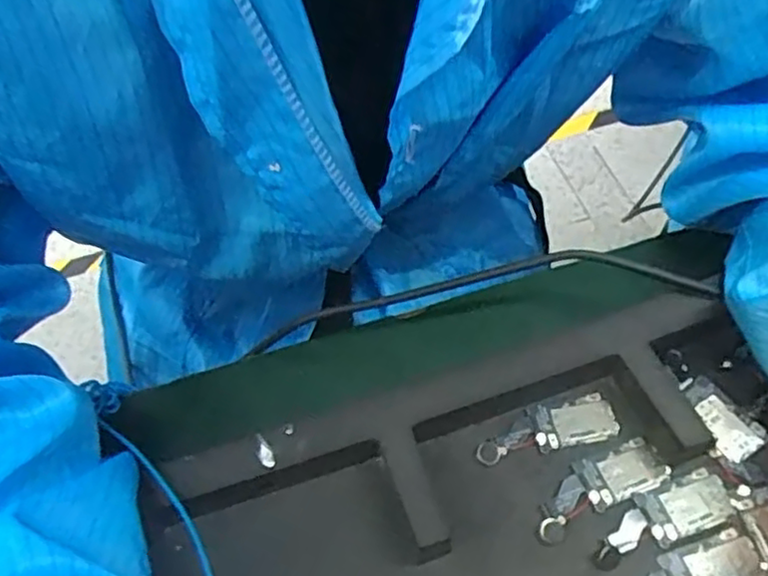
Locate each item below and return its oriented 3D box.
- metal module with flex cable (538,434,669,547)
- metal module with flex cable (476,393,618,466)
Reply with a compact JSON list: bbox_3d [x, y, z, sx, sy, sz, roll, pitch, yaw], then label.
[{"bbox_3d":[0.091,0.086,0.293,0.064,0.004,0.023,-25,60,-13],"label":"metal module with flex cable"},{"bbox_3d":[0.074,0.064,0.311,0.065,0.004,0.022,-11,58,-5],"label":"metal module with flex cable"}]

